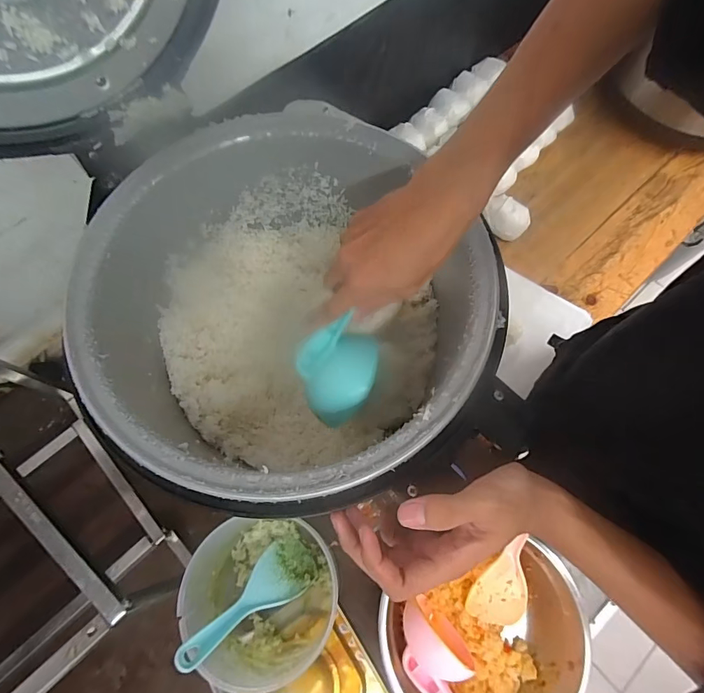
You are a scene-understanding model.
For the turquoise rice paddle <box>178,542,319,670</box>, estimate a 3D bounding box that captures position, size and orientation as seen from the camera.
[{"bbox_3d":[-0.114,0.293,0.475,0.064,0.196,0.013,48,120,16],"label":"turquoise rice paddle"}]

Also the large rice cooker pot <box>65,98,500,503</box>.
[{"bbox_3d":[-0.058,-0.022,0.433,0.338,0.202,0.340,0,68,0],"label":"large rice cooker pot"}]

